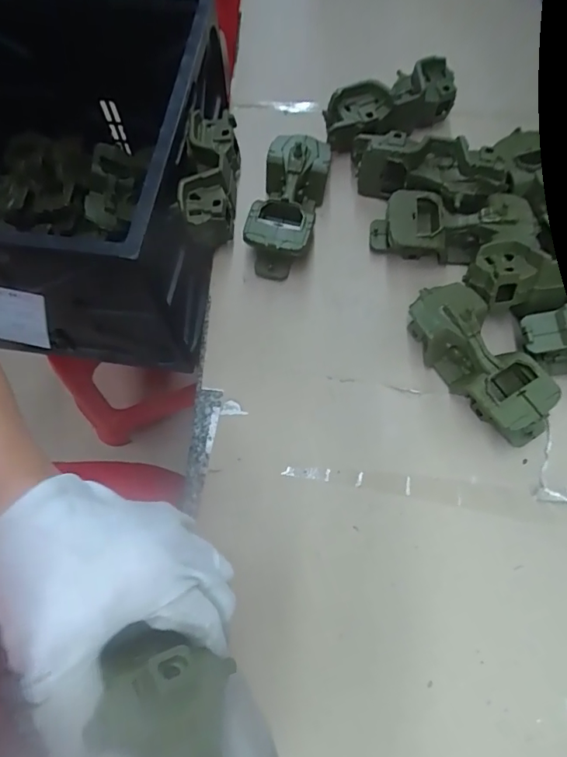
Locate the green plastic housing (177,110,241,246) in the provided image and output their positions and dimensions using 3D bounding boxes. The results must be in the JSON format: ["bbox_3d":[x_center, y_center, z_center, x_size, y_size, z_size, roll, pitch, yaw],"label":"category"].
[{"bbox_3d":[-0.090,-0.257,0.594,0.062,0.061,0.181,2,69,2],"label":"green plastic housing"}]

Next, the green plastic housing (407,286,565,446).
[{"bbox_3d":[0.215,-0.018,0.517,0.083,0.060,0.188,-27,71,-9],"label":"green plastic housing"}]

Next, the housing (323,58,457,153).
[{"bbox_3d":[0.138,-0.362,0.633,0.186,0.062,0.073,-31,71,-10],"label":"housing"}]

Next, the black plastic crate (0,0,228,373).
[{"bbox_3d":[-0.364,-0.295,0.719,0.508,0.337,0.460,9,69,4],"label":"black plastic crate"}]

